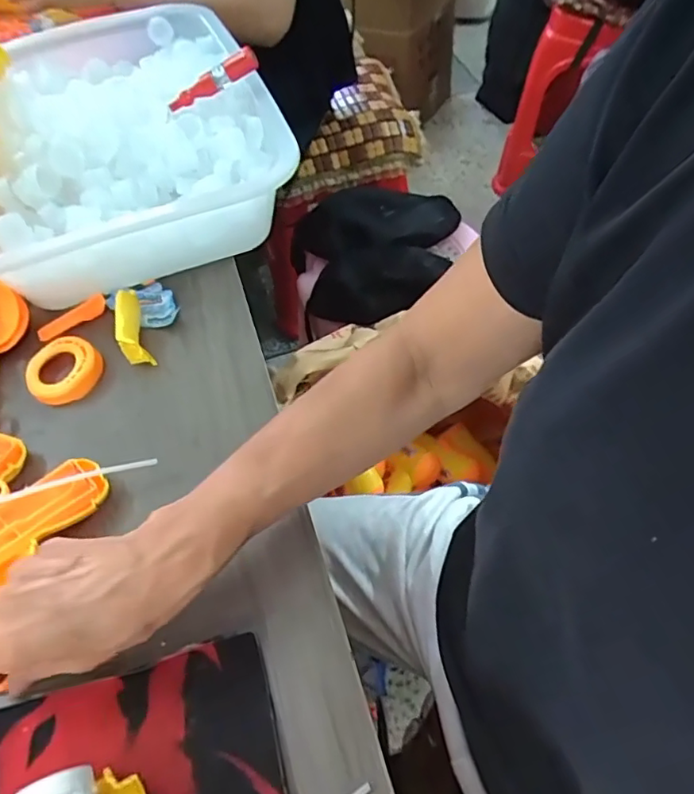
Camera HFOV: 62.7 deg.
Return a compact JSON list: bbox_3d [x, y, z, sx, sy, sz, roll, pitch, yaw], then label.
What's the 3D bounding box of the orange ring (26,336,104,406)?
[{"bbox_3d":[-0.232,-0.024,0.462,0.057,0.014,0.060,-2,55,3],"label":"orange ring"}]

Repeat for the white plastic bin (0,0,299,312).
[{"bbox_3d":[-0.226,-0.259,0.569,0.280,0.109,0.377,-20,56,-9],"label":"white plastic bin"}]

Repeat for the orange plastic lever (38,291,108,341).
[{"bbox_3d":[-0.241,-0.069,0.498,0.062,0.012,0.016,-37,61,-19],"label":"orange plastic lever"}]

